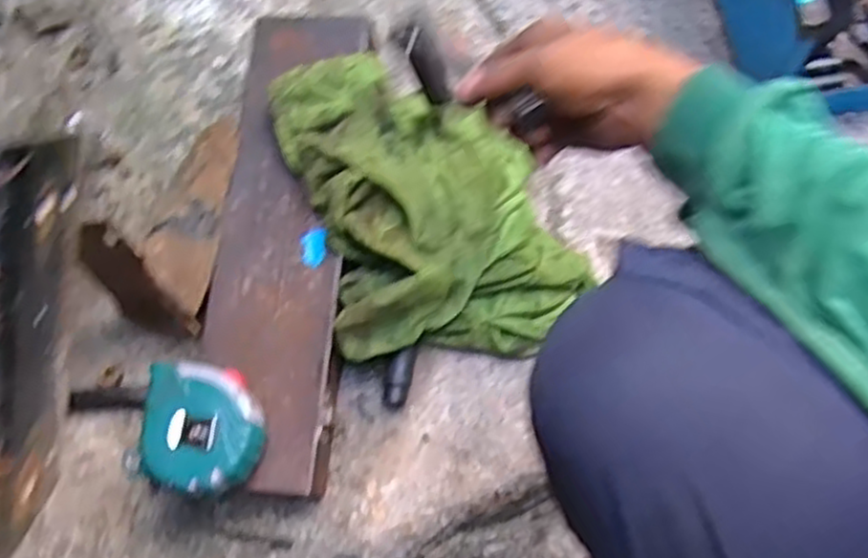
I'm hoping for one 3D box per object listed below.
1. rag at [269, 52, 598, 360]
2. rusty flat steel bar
[{"bbox_3d":[-0.004,-0.069,0.644,0.206,0.108,0.284,-19,73,-1],"label":"rag"},{"bbox_3d":[-0.126,-0.041,0.641,0.109,0.022,0.415,3,73,7],"label":"rusty flat steel bar"}]

